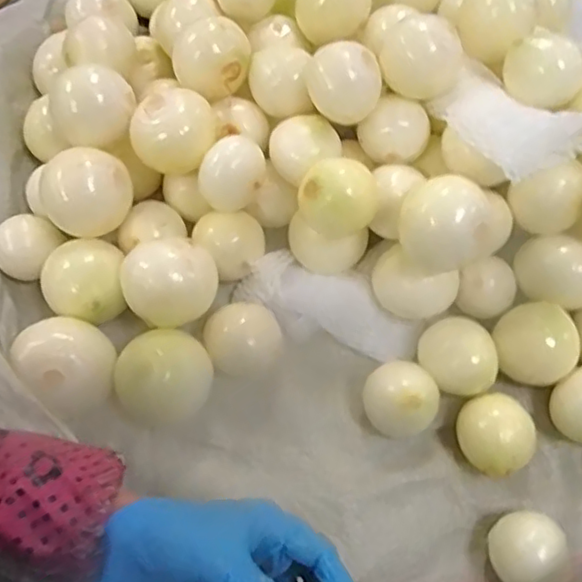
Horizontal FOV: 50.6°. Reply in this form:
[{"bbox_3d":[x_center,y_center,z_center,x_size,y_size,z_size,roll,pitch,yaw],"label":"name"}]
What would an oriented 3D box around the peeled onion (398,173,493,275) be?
[{"bbox_3d":[0.136,-0.056,0.535,0.067,0.060,0.071,1,67,-3],"label":"peeled onion"}]

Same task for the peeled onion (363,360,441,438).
[{"bbox_3d":[0.096,0.094,0.540,0.063,0.058,0.062,1,67,-3],"label":"peeled onion"}]

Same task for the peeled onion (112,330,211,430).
[{"bbox_3d":[-0.113,0.075,0.543,0.082,0.066,0.079,1,67,-3],"label":"peeled onion"}]

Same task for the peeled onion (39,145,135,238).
[{"bbox_3d":[-0.186,-0.089,0.565,0.081,0.061,0.062,-33,73,-15],"label":"peeled onion"}]

